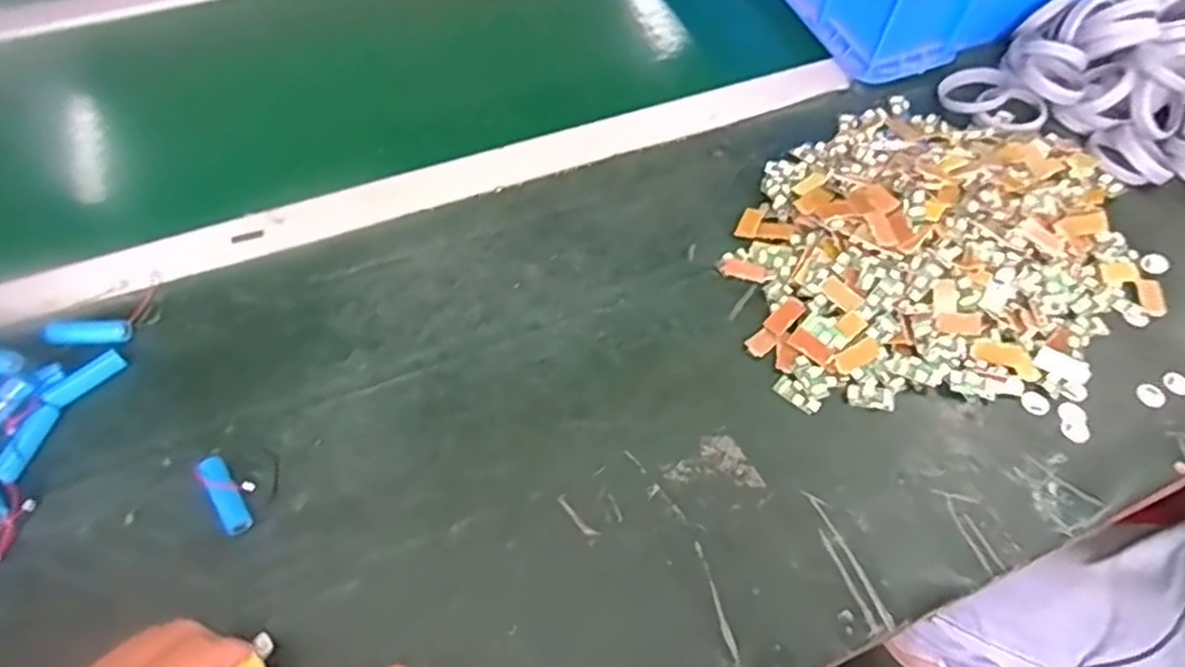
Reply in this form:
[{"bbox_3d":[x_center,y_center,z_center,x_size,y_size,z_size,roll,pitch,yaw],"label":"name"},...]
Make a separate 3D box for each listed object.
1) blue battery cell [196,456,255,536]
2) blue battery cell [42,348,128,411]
[{"bbox_3d":[-0.220,0.095,0.419,0.015,0.019,0.052,-30,64,-20],"label":"blue battery cell"},{"bbox_3d":[-0.334,0.031,0.460,0.010,0.013,0.047,34,62,17],"label":"blue battery cell"}]

